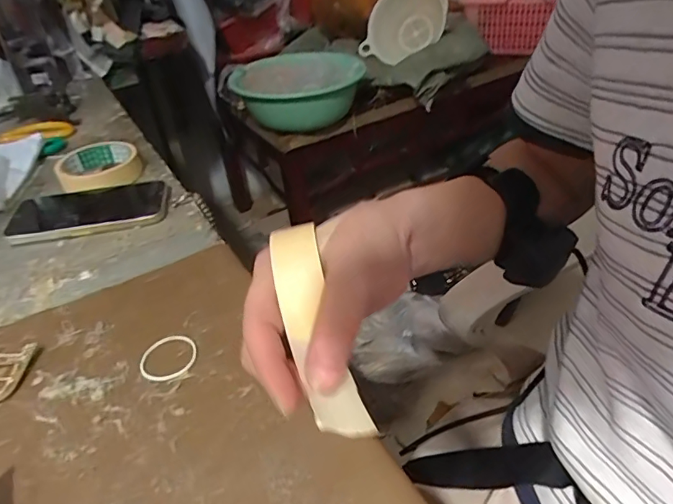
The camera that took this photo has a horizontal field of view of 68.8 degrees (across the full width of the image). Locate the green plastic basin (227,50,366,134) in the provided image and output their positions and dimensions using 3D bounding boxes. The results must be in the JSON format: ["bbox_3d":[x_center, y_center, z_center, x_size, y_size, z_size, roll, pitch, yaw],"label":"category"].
[{"bbox_3d":[-0.109,-0.404,1.203,0.296,0.114,0.355,-15,38,-12],"label":"green plastic basin"}]

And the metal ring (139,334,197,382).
[{"bbox_3d":[-0.123,0.076,0.359,0.041,0.004,0.040,-4,37,3],"label":"metal ring"}]

